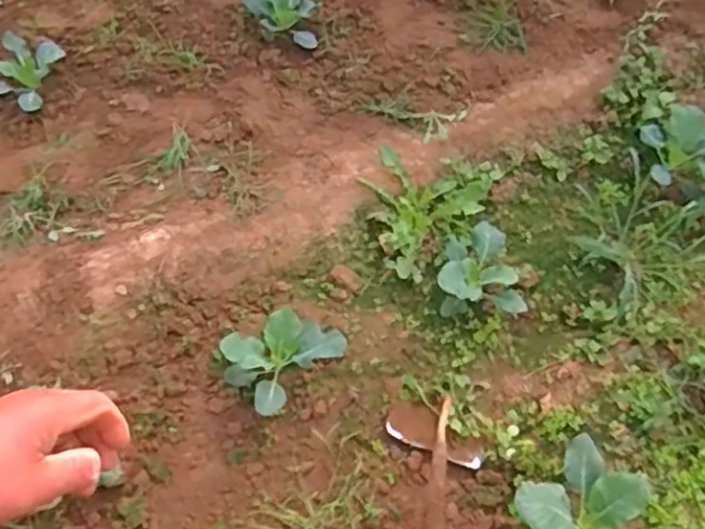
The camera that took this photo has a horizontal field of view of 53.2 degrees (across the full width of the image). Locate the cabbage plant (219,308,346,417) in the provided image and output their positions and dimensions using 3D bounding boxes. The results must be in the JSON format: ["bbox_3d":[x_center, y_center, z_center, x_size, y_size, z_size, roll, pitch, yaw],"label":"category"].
[{"bbox_3d":[-0.154,0.204,1.563,0.237,0.137,0.179,-38,68,-19],"label":"cabbage plant"}]

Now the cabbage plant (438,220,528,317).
[{"bbox_3d":[0.289,0.003,1.674,0.196,0.130,0.252,-7,62,-4],"label":"cabbage plant"}]

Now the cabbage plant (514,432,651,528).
[{"bbox_3d":[0.467,0.522,1.378,0.252,0.151,0.311,-22,64,-12],"label":"cabbage plant"}]

